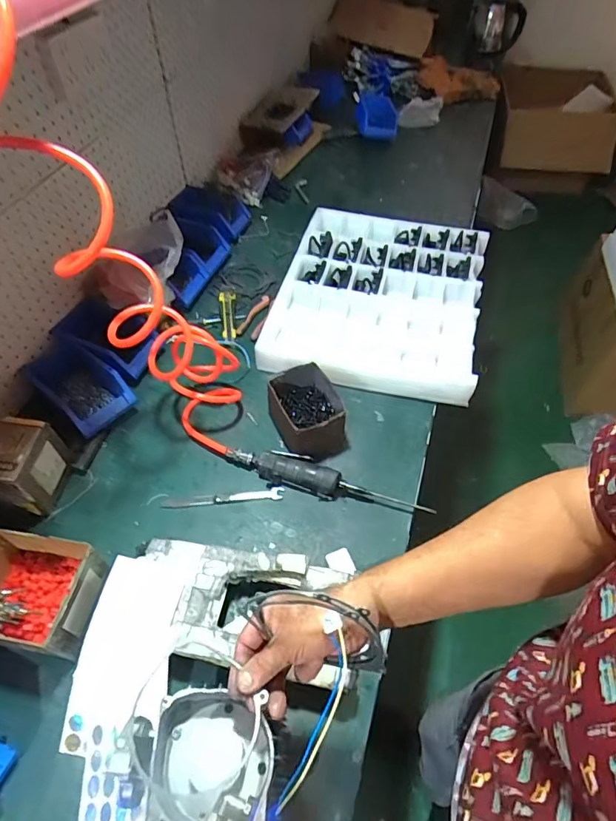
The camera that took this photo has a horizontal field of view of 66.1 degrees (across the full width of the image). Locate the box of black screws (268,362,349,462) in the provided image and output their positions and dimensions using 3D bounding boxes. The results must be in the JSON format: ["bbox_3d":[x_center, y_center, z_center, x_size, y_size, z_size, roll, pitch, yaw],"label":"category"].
[{"bbox_3d":[0.000,0.007,0.864,0.110,0.105,0.147,-25,57,-18],"label":"box of black screws"}]

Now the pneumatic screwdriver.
[{"bbox_3d":[0.033,0.120,0.814,0.362,0.039,0.052,13,54,9],"label":"pneumatic screwdriver"}]

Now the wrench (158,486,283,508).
[{"bbox_3d":[-0.143,0.150,0.807,0.201,0.010,0.022,-5,53,-4],"label":"wrench"}]

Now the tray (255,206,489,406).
[{"bbox_3d":[0.165,-0.268,1.058,0.430,0.057,0.526,14,68,5],"label":"tray"}]

